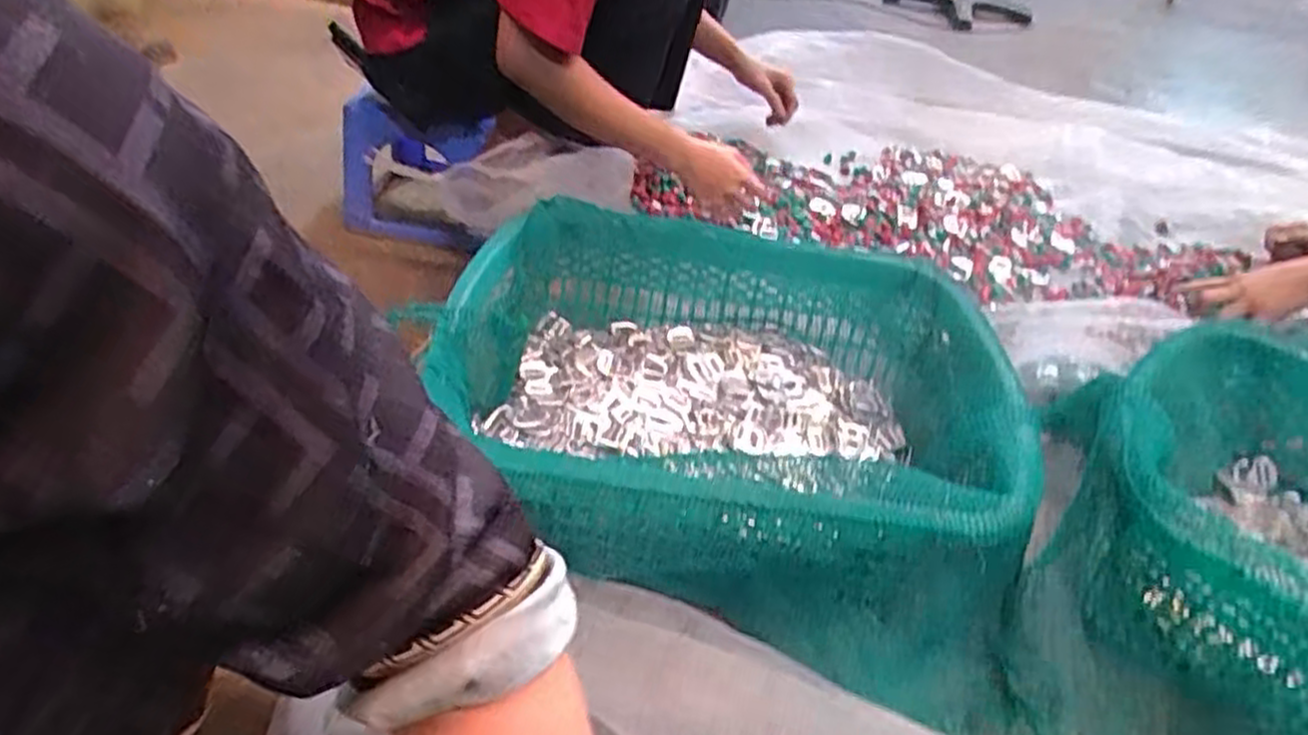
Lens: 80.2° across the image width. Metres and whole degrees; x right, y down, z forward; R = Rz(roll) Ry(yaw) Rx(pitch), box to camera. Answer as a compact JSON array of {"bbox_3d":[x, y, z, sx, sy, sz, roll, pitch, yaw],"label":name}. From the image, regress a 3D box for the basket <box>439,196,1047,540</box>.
[{"bbox_3d":[0.065,0.016,0.657,0.438,0.118,0.340,8,39,1],"label":"basket"}]

